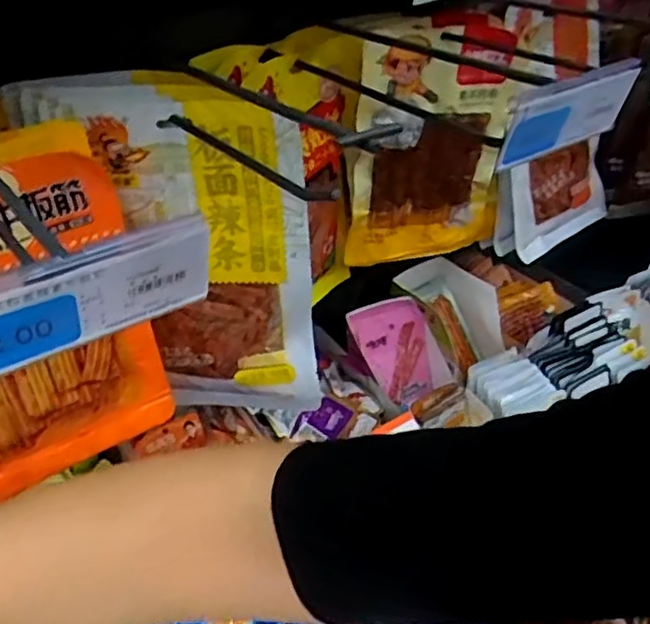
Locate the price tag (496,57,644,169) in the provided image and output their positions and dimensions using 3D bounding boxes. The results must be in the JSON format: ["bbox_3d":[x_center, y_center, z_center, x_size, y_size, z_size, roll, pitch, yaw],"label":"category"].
[{"bbox_3d":[0.136,-0.109,0.374,0.097,0.045,0.005,-22,51,-25],"label":"price tag"}]

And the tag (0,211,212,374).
[{"bbox_3d":[-0.088,-0.006,0.250,0.099,0.044,0.010,-23,46,-27],"label":"tag"}]

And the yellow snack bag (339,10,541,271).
[{"bbox_3d":[0.093,-0.165,0.677,0.143,0.251,0.059,-4,40,-7],"label":"yellow snack bag"}]

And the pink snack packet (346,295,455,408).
[{"bbox_3d":[0.088,0.042,0.787,0.083,0.126,0.024,-28,12,-5],"label":"pink snack packet"}]

